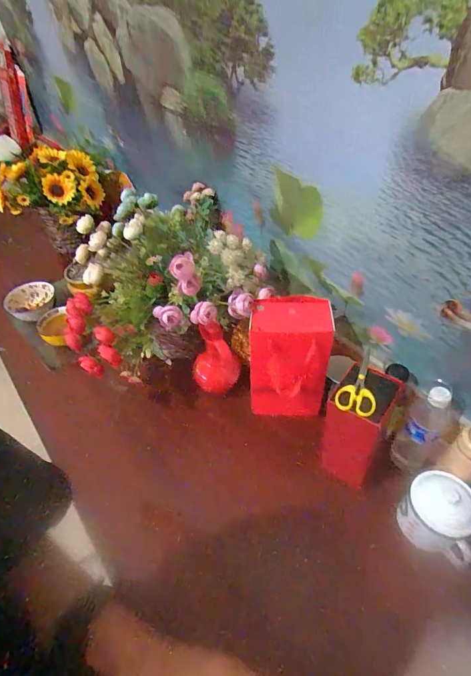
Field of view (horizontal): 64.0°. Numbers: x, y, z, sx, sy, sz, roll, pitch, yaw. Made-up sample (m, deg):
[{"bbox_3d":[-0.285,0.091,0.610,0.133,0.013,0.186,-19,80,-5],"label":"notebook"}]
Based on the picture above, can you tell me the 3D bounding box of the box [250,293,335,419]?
[{"bbox_3d":[0.110,0.046,0.781,0.148,0.257,0.117,6,47,9],"label":"box"}]

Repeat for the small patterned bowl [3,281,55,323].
[{"bbox_3d":[-0.608,-0.100,1.112,0.136,0.059,0.126,-8,46,-4],"label":"small patterned bowl"}]

